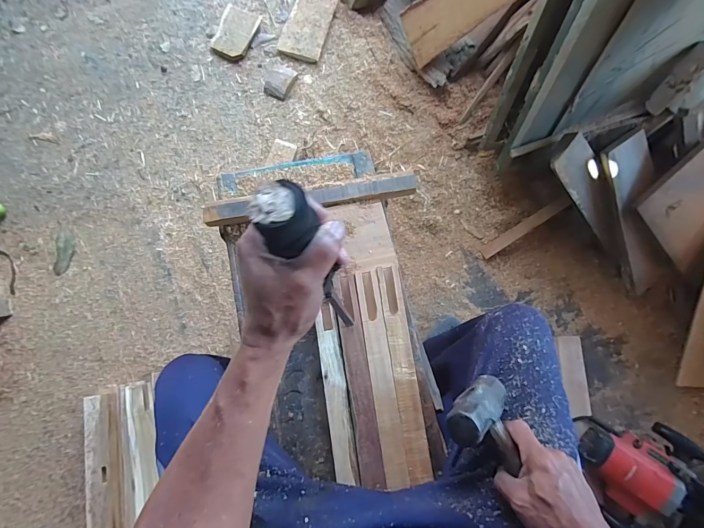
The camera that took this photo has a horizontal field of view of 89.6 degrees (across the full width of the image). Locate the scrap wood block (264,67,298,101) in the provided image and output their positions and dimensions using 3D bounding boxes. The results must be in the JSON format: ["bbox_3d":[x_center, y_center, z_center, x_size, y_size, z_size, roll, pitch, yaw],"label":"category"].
[{"bbox_3d":[-0.232,-0.573,1.109,0.096,0.017,0.106,23,79,4],"label":"scrap wood block"}]

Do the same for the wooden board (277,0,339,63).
[{"bbox_3d":[-0.138,-0.772,1.144,0.130,0.022,0.254,17,79,2],"label":"wooden board"}]

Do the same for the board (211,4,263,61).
[{"bbox_3d":[-0.366,-0.735,1.119,0.123,0.032,0.174,15,79,2],"label":"board"}]

